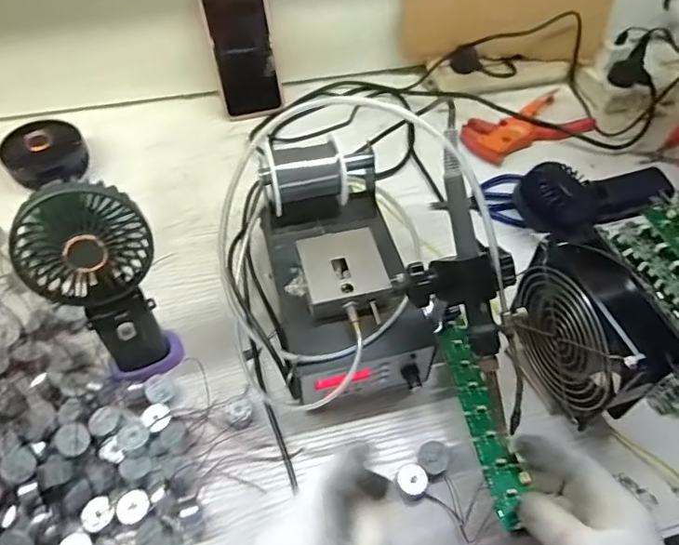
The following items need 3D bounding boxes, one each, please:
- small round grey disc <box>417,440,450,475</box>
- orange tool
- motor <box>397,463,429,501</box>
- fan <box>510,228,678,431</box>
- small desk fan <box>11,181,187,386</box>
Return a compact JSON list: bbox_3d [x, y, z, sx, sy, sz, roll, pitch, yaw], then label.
[{"bbox_3d":[0.074,0.144,0.408,0.023,0.009,0.026,14,54,10],"label":"small round grey disc"},{"bbox_3d":[0.237,-0.186,0.659,0.175,0.017,0.092,-25,57,-18],"label":"orange tool"},{"bbox_3d":[0.056,0.161,0.402,0.023,0.011,0.024,-2,53,-2],"label":"motor"},{"bbox_3d":[0.188,0.047,0.407,0.046,0.120,0.121,-15,54,-11],"label":"fan"},{"bbox_3d":[-0.174,0.011,0.399,0.071,0.163,0.086,37,61,24],"label":"small desk fan"}]

